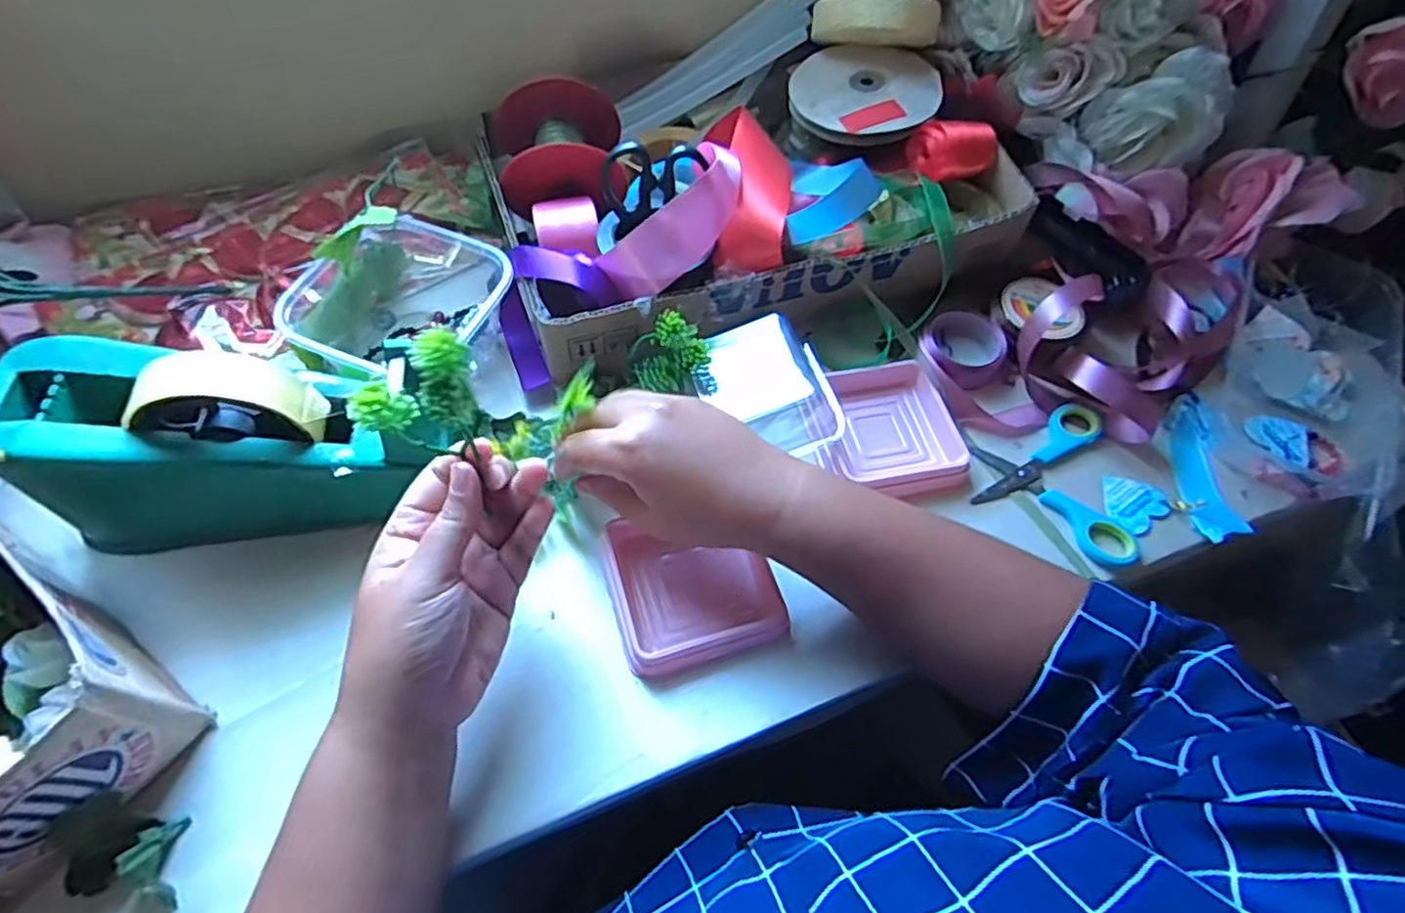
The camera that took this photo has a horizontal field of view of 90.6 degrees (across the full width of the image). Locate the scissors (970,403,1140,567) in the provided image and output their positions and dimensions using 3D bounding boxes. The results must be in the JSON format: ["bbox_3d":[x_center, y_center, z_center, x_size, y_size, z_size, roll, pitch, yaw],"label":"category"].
[{"bbox_3d":[0.224,0.015,0.453,0.094,0.008,0.117,1,60,-3],"label":"scissors"}]

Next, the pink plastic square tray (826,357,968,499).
[{"bbox_3d":[0.123,-0.022,0.463,0.082,0.021,0.098,-6,61,-7],"label":"pink plastic square tray"}]

